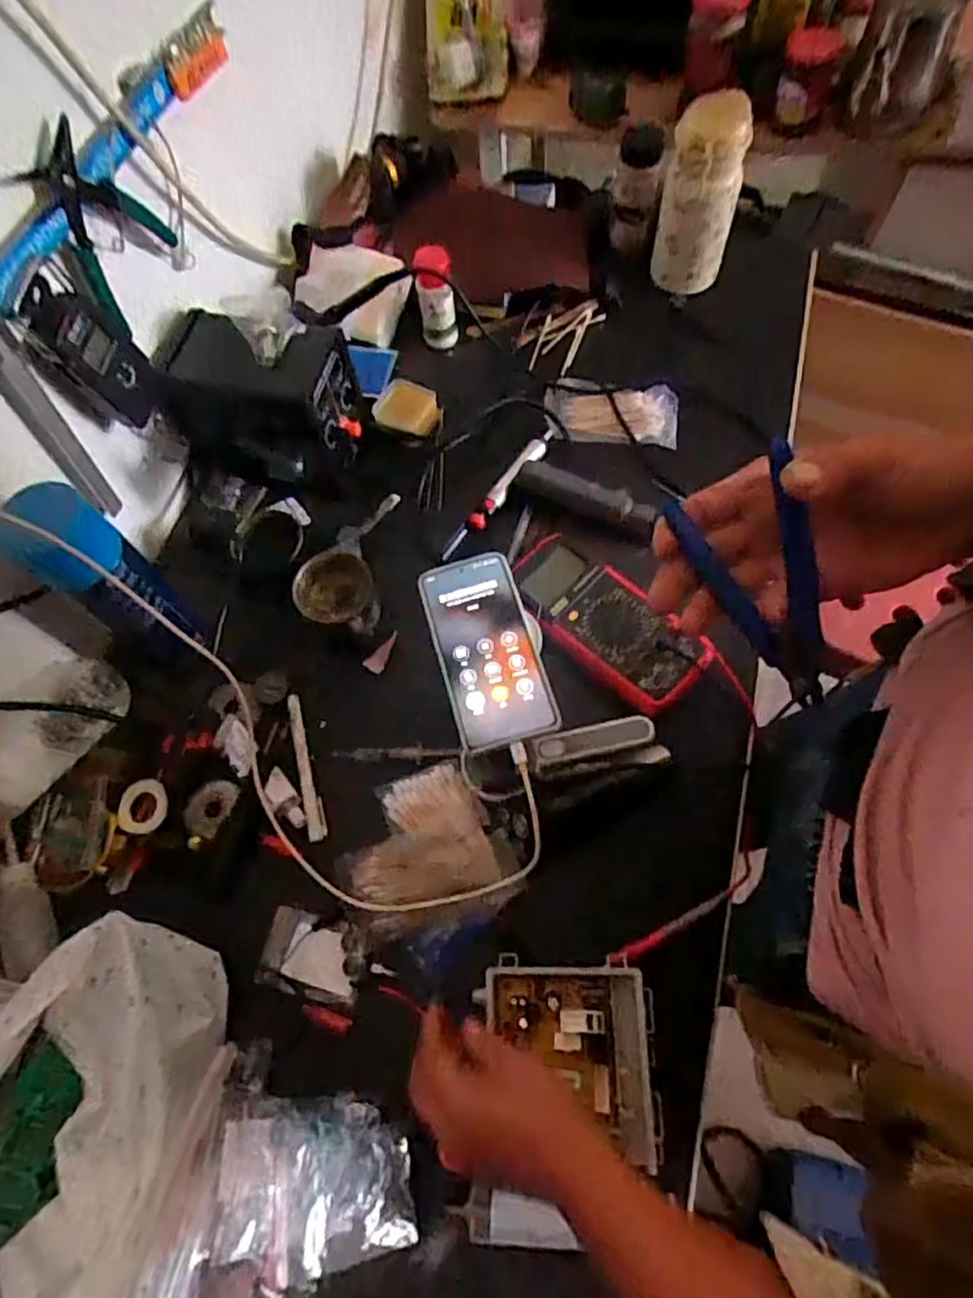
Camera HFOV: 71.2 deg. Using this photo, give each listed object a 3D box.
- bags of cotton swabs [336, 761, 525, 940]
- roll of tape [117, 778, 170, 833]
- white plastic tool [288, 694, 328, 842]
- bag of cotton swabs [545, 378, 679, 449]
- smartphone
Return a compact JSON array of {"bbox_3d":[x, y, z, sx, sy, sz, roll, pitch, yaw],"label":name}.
[{"bbox_3d":[-0.050,0.157,0.544,0.132,0.024,0.123,-16,66,-4],"label":"bags of cotton swabs"},{"bbox_3d":[-0.285,0.130,0.565,0.038,0.010,0.044,19,69,11],"label":"roll of tape"},{"bbox_3d":[-0.156,0.100,0.587,0.015,0.008,0.129,-16,66,-4],"label":"white plastic tool"},{"bbox_3d":[0.132,-0.248,0.715,0.138,0.009,0.061,1,98,-3],"label":"bag of cotton swabs"},{"bbox_3d":[0.000,-0.003,0.548,0.079,0.018,0.162,-15,66,-3],"label":"smartphone"}]

